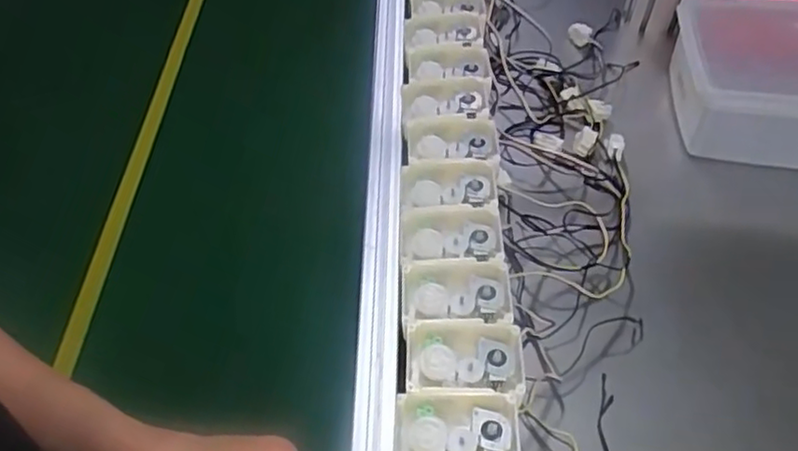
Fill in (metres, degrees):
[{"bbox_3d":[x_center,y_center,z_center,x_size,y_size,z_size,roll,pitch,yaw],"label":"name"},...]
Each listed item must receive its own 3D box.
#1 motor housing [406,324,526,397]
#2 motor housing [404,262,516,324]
[{"bbox_3d":[0.044,0.090,0.438,0.077,0.020,0.052,2,53,1],"label":"motor housing"},{"bbox_3d":[0.041,0.050,0.469,0.075,0.020,0.047,4,53,3],"label":"motor housing"}]

